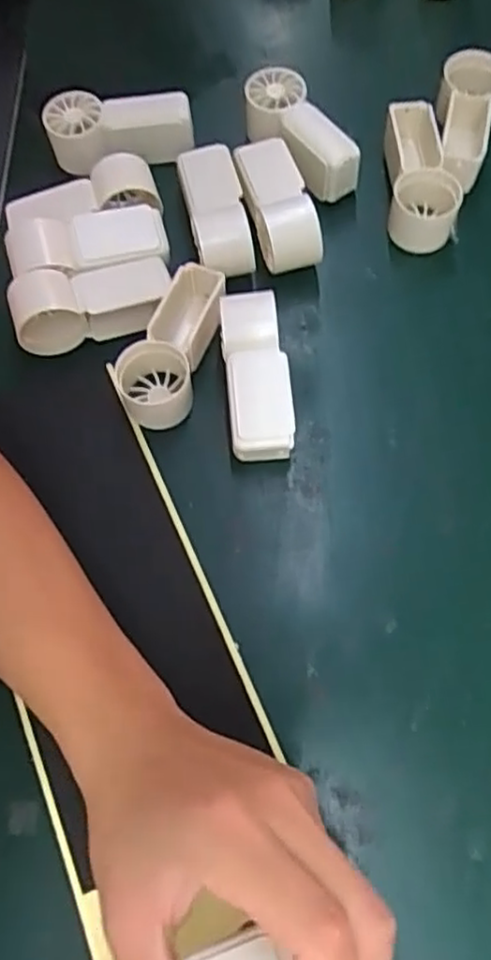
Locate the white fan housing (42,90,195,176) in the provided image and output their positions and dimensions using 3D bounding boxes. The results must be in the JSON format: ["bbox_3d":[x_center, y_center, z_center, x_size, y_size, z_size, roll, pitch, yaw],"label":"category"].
[{"bbox_3d":[-0.077,-0.217,0.429,0.087,0.031,0.033,-3,69,0],"label":"white fan housing"}]

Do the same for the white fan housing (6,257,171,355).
[{"bbox_3d":[-0.086,-0.100,0.390,0.088,0.032,0.035,-17,69,-6],"label":"white fan housing"}]

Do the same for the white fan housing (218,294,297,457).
[{"bbox_3d":[0.006,-0.055,0.376,0.032,0.035,0.087,-6,69,-1],"label":"white fan housing"}]

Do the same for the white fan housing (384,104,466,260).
[{"bbox_3d":[0.110,-0.194,0.429,0.043,0.031,0.094,4,69,2],"label":"white fan housing"}]

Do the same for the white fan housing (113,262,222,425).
[{"bbox_3d":[-0.043,-0.074,0.384,0.041,0.030,0.090,16,70,7],"label":"white fan housing"}]

